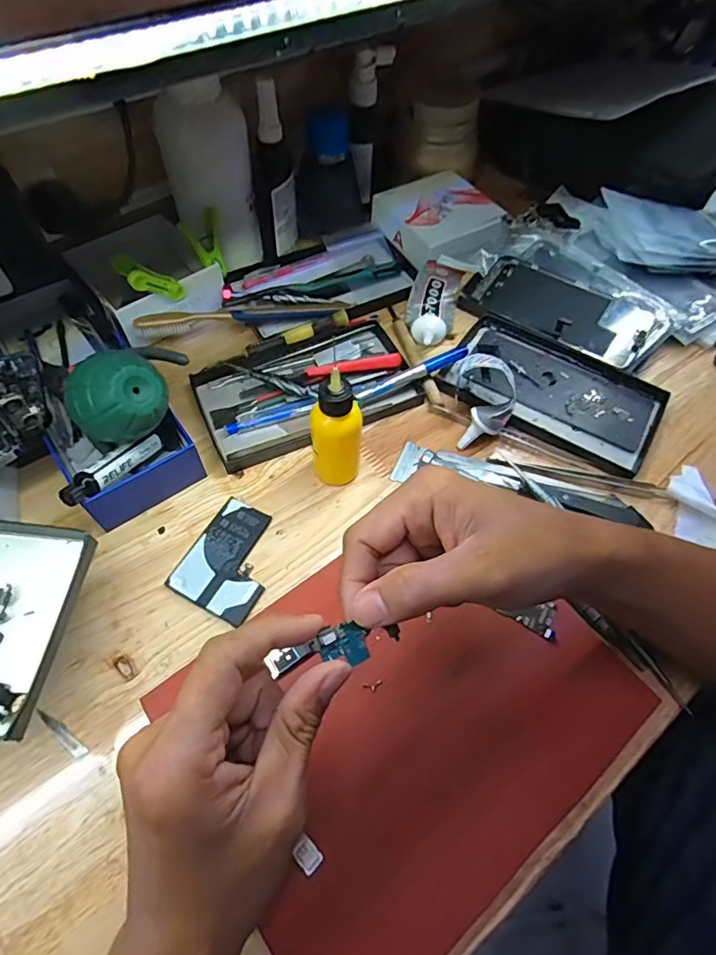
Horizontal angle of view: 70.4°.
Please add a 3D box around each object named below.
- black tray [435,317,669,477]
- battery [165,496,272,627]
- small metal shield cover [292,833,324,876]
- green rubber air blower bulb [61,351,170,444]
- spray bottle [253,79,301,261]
[{"bbox_3d":[0.168,-0.075,0.439,0.174,0.010,0.106,29,63,15],"label":"black tray"},{"bbox_3d":[-0.086,0.055,0.352,0.059,0.007,0.077,23,61,12],"label":"battery"},{"bbox_3d":[-0.026,0.194,0.260,0.011,0.004,0.015,-39,67,-21],"label":"small metal shield cover"},{"bbox_3d":[-0.156,-0.050,0.333,0.057,0.048,0.050,-34,66,-21],"label":"green rubber air blower bulb"},{"bbox_3d":[-0.076,-0.269,0.461,0.038,0.134,0.042,-3,59,-3],"label":"spray bottle"}]

